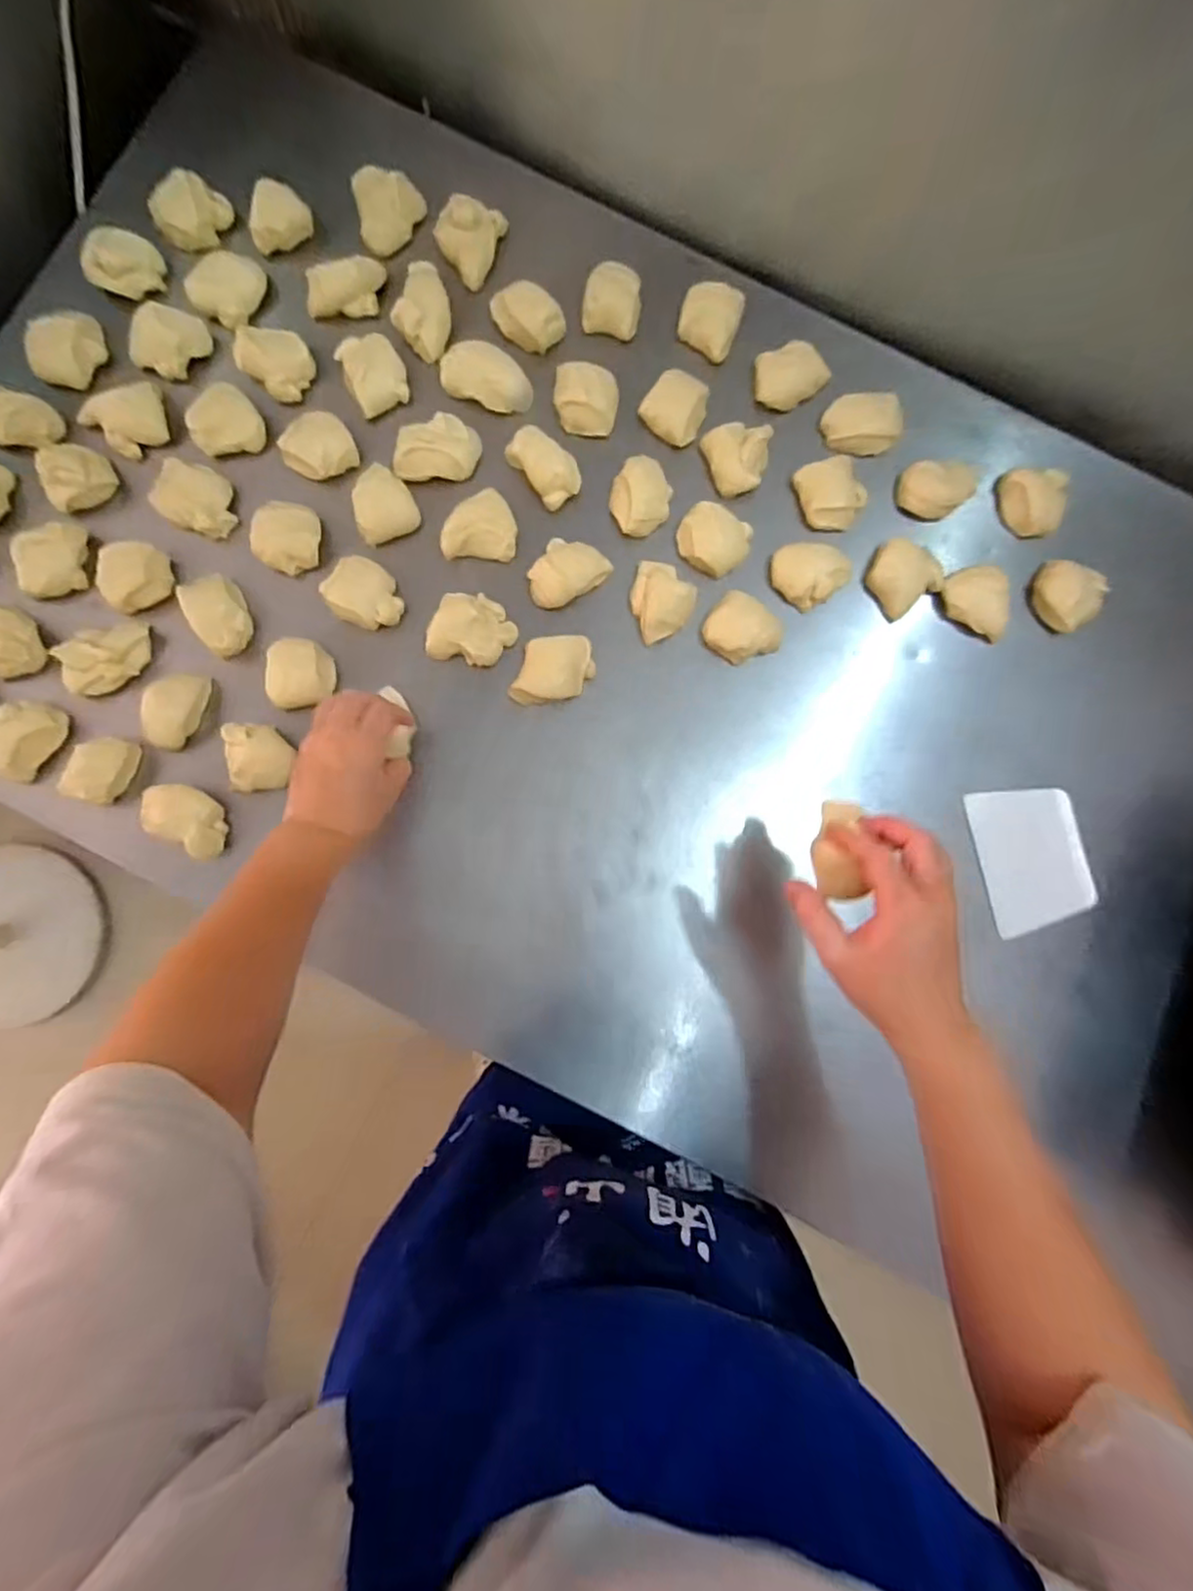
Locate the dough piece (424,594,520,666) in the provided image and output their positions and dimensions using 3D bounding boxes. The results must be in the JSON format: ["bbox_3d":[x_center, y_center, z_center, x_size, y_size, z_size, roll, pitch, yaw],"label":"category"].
[{"bbox_3d":[-0.112,-0.150,0.597,0.075,0.033,0.060,7,83,-1],"label":"dough piece"}]

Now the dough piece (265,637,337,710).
[{"bbox_3d":[-0.261,-0.106,0.583,0.052,0.030,0.058,-2,84,-2],"label":"dough piece"}]

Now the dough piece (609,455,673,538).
[{"bbox_3d":[0.042,-0.276,0.615,0.054,0.024,0.066,11,83,-1],"label":"dough piece"}]

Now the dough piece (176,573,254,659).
[{"bbox_3d":[-0.338,-0.161,0.600,0.051,0.039,0.074,-27,85,-5],"label":"dough piece"}]

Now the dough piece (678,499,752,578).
[{"bbox_3d":[0.109,-0.235,0.611,0.065,0.035,0.049,20,83,0],"label":"dough piece"}]

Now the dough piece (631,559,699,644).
[{"bbox_3d":[0.060,-0.182,0.606,0.057,0.026,0.069,-23,85,-4],"label":"dough piece"}]

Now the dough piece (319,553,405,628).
[{"bbox_3d":[-0.208,-0.179,0.599,0.065,0.027,0.056,38,84,2],"label":"dough piece"}]

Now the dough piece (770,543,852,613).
[{"bbox_3d":[0.196,-0.208,0.614,0.064,0.030,0.061,0,84,-2],"label":"dough piece"}]

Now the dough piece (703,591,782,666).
[{"bbox_3d":[0.134,-0.149,0.608,0.066,0.032,0.055,34,84,2],"label":"dough piece"}]

